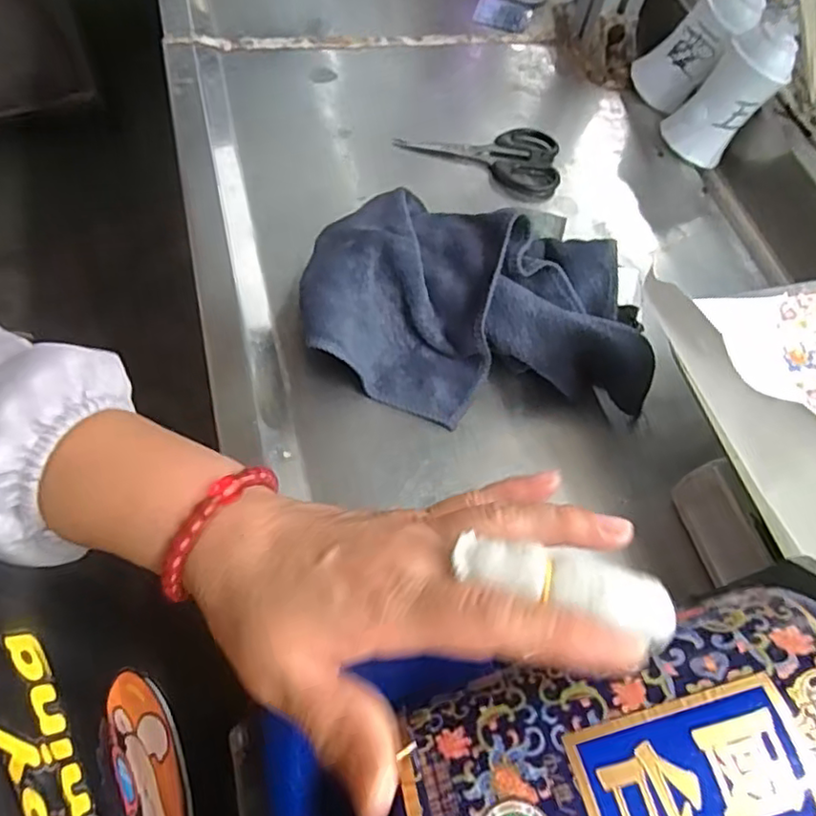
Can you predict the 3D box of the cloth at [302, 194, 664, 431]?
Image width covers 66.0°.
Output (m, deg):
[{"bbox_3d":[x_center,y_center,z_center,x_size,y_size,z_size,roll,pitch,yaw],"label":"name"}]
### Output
[{"bbox_3d":[0.043,-0.071,0.407,0.212,0.060,0.154,0,63,-5],"label":"cloth"}]

